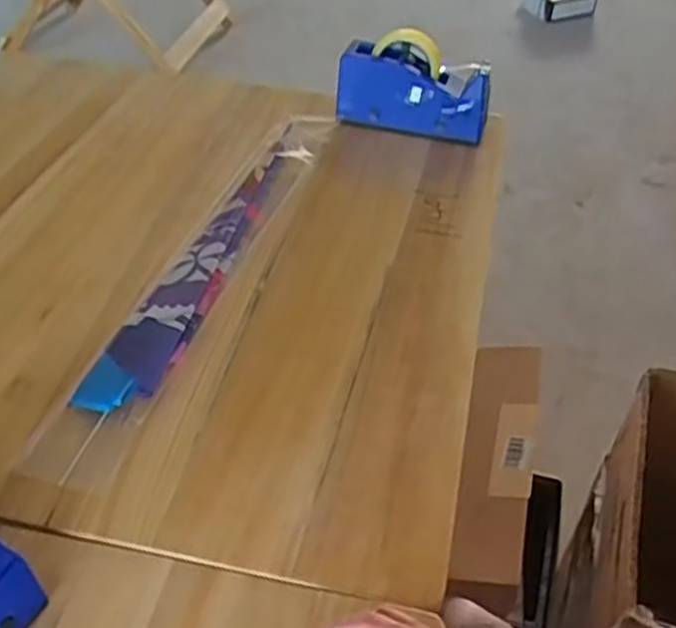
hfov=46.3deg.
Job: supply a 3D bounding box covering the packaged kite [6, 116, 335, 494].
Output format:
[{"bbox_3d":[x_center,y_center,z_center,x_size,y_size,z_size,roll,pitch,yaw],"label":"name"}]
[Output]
[{"bbox_3d":[-0.136,-0.066,0.860,0.093,0.023,0.617,13,43,10],"label":"packaged kite"}]

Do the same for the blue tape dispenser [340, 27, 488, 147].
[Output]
[{"bbox_3d":[0.101,-0.302,1.048,0.199,0.118,0.060,13,43,10],"label":"blue tape dispenser"}]

